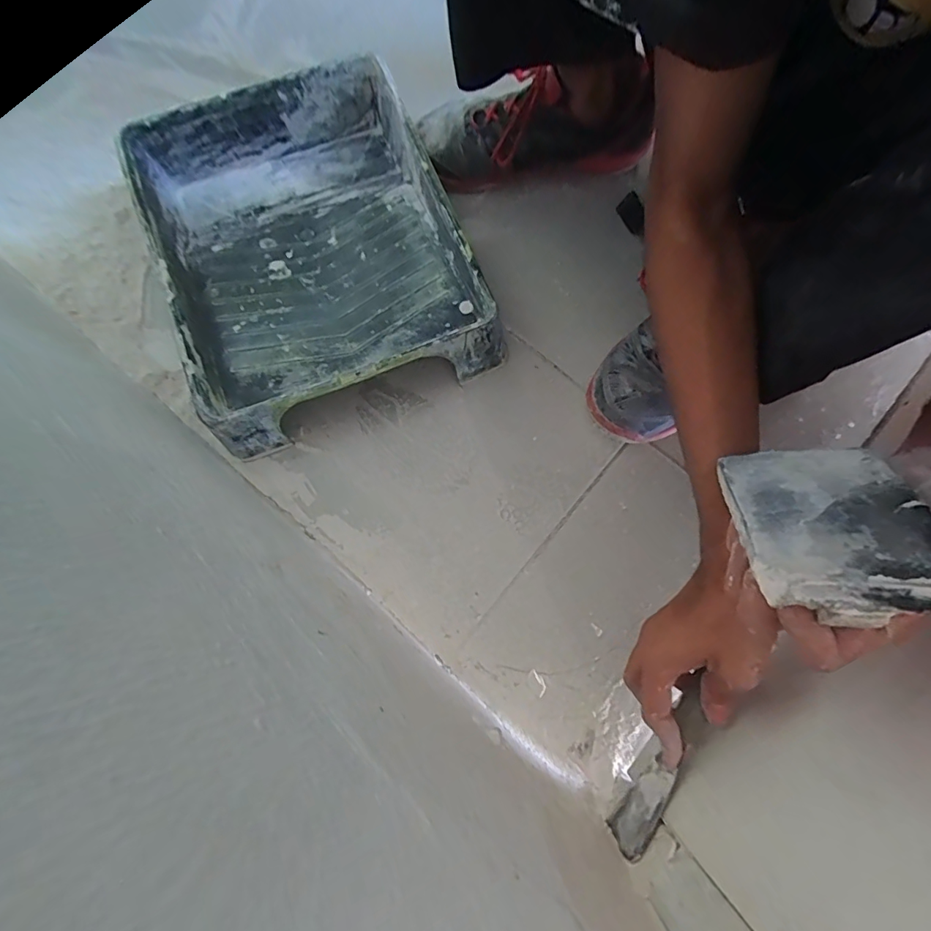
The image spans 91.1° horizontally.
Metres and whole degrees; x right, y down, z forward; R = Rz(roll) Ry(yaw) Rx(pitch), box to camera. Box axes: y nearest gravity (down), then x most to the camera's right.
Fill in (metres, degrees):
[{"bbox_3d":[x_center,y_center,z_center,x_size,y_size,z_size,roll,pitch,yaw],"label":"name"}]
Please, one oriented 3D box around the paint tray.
[{"bbox_3d":[-0.157,-0.220,0.471,0.273,0.077,0.358,-21,79,-6],"label":"paint tray"}]

